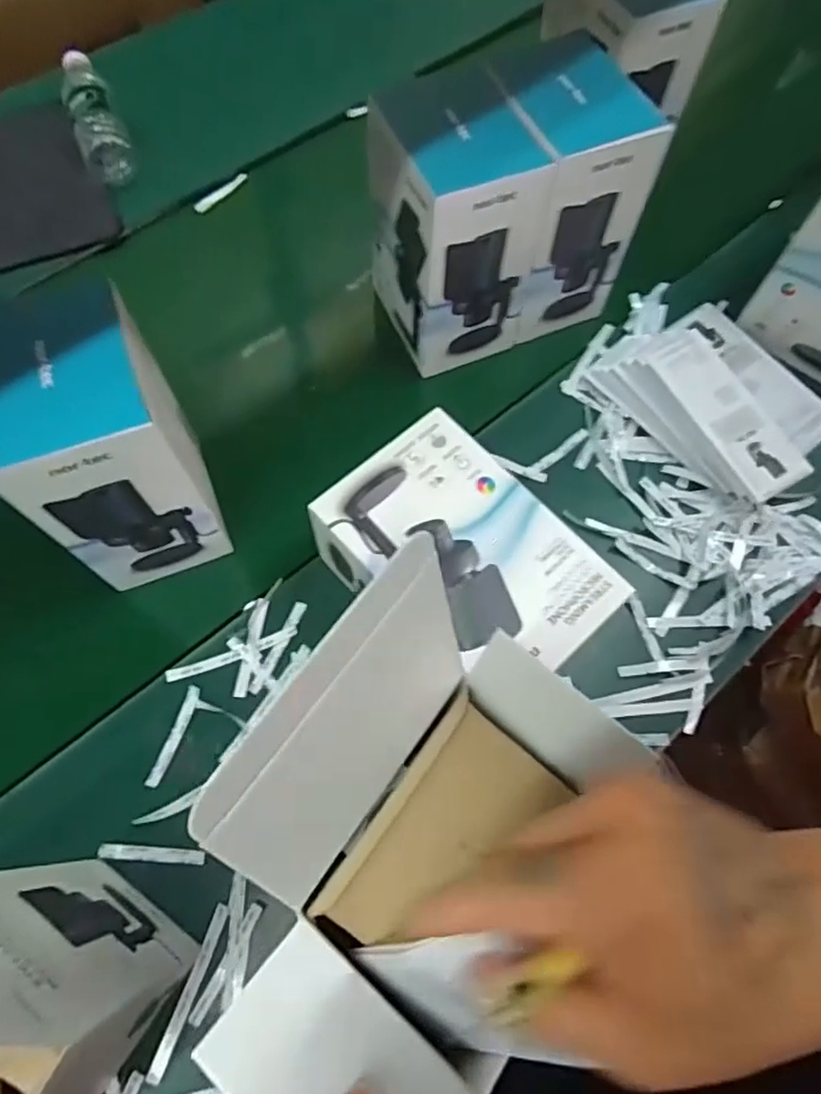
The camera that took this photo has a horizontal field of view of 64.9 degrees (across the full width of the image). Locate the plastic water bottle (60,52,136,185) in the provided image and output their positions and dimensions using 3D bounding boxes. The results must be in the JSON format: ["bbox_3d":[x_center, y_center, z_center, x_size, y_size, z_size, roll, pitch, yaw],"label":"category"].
[{"bbox_3d":[-0.416,-0.577,0.845,0.059,0.052,0.218,-19,75,-14],"label":"plastic water bottle"}]

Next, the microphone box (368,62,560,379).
[{"bbox_3d":[0.044,-0.301,0.658,0.127,0.239,0.131,-21,62,-15],"label":"microphone box"}]

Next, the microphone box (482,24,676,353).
[{"bbox_3d":[0.149,-0.355,0.682,0.130,0.245,0.156,-17,61,-13],"label":"microphone box"}]

